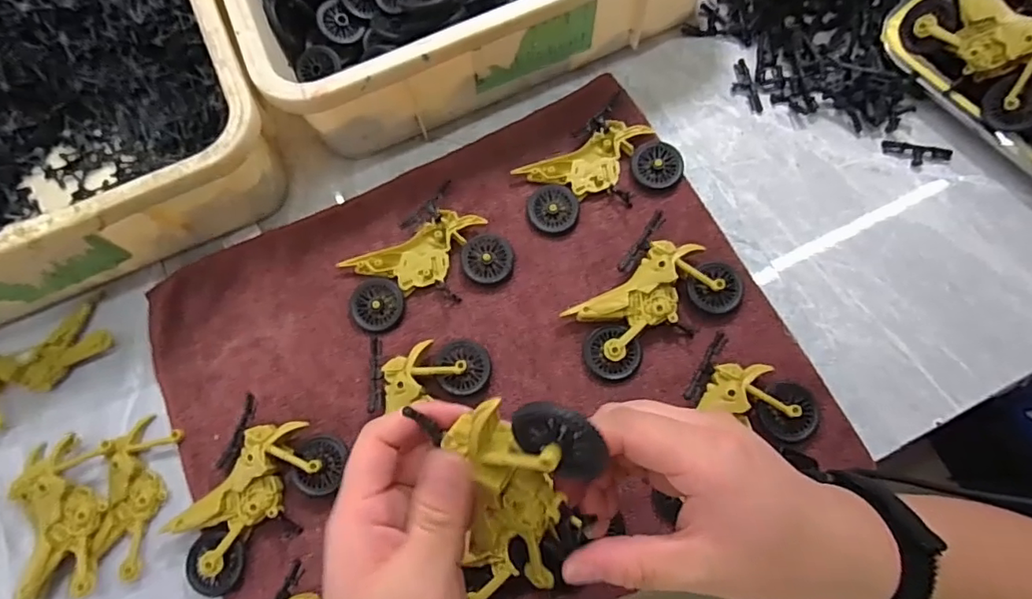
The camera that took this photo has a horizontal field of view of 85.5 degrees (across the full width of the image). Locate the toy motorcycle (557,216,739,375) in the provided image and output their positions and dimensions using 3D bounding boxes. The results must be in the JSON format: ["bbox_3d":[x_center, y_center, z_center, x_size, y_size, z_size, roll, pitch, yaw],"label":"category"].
[{"bbox_3d":[0.091,0.004,0.378,0.076,0.022,0.112,43,80,14],"label":"toy motorcycle"}]

